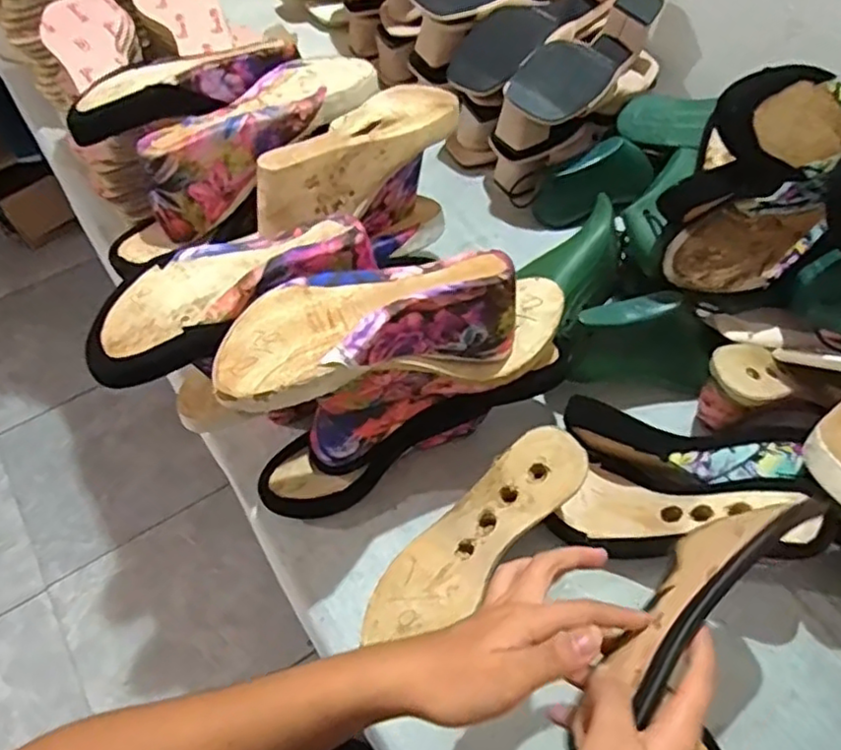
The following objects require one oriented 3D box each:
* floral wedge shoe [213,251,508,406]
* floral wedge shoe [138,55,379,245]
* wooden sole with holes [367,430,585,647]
[{"bbox_3d":[-0.033,-0.030,0.468,0.226,0.094,0.081,-13,57,-25],"label":"floral wedge shoe"},{"bbox_3d":[-0.138,-0.214,0.597,0.234,0.075,0.082,-37,64,-20],"label":"floral wedge shoe"},{"bbox_3d":[0.041,0.134,0.530,0.224,0.028,0.066,-47,64,10],"label":"wooden sole with holes"}]

